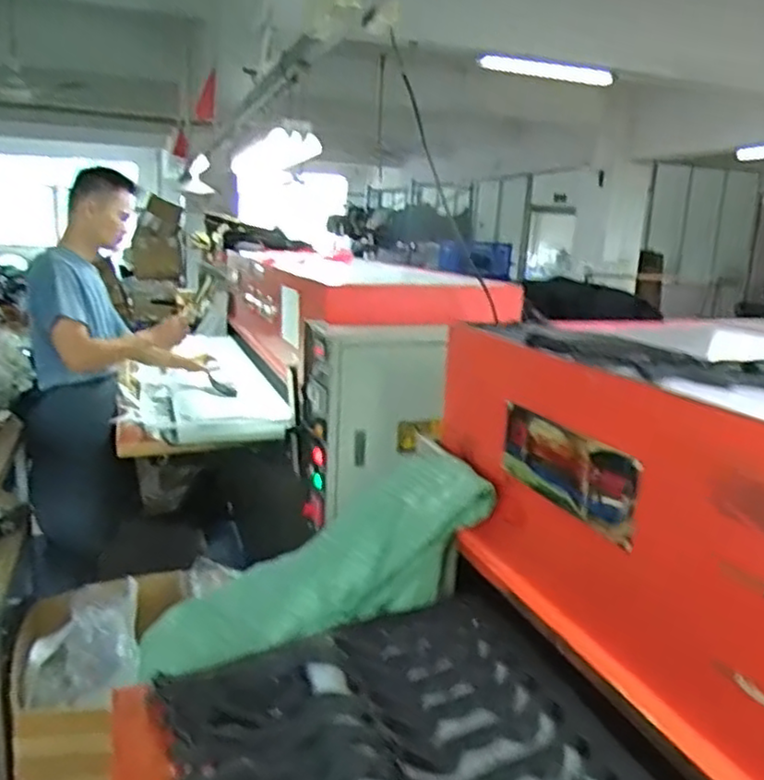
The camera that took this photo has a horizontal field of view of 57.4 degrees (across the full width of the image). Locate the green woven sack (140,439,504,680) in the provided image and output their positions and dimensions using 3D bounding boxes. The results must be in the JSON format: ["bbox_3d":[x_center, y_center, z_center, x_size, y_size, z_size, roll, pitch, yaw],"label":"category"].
[{"bbox_3d":[-0.084,0.313,1.119,0.607,0.188,0.243,-29,6,19],"label":"green woven sack"}]

